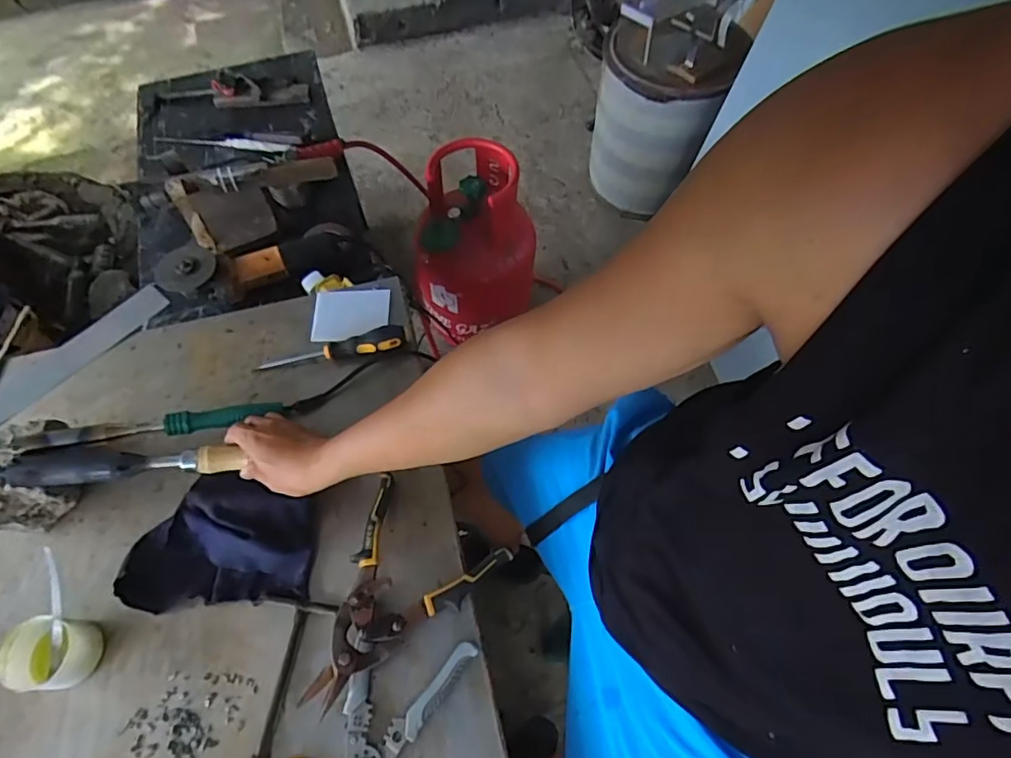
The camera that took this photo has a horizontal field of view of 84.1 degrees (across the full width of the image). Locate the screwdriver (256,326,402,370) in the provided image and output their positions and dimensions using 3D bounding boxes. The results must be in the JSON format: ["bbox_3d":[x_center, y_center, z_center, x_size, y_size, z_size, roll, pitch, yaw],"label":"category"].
[{"bbox_3d":[-0.227,-0.042,0.731,0.190,0.033,0.031,-7,62,-3],"label":"screwdriver"}]

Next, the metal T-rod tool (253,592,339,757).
[{"bbox_3d":[-0.241,0.331,0.546,0.076,0.009,0.224,11,62,6],"label":"metal T-rod tool"}]

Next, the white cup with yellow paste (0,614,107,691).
[{"bbox_3d":[-0.448,0.271,0.554,0.067,0.046,0.065,0,61,0],"label":"white cup with yellow paste"}]

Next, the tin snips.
[{"bbox_3d":[-0.126,0.224,0.578,0.161,0.027,0.214,31,66,16],"label":"tin snips"}]

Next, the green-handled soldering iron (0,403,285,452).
[{"bbox_3d":[-0.422,0.058,0.642,0.310,0.024,0.029,-8,61,-19],"label":"green-handled soldering iron"}]

